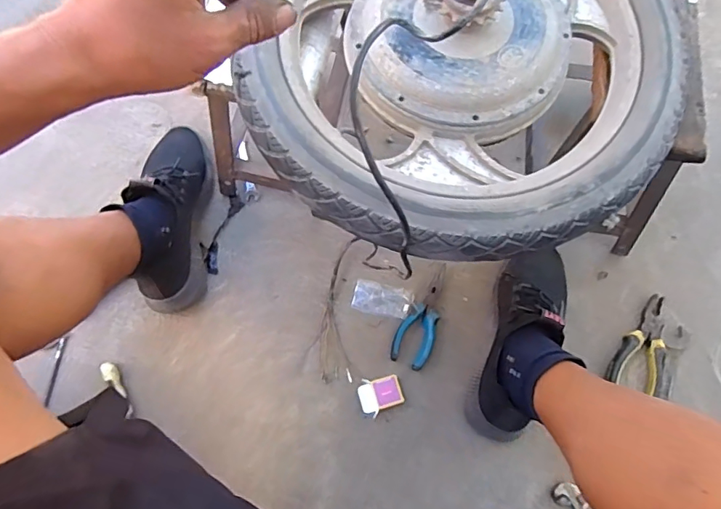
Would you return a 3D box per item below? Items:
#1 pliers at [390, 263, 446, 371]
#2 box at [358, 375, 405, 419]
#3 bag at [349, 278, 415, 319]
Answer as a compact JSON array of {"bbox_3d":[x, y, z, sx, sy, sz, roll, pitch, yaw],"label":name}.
[{"bbox_3d":[0.092,0.089,0.725,0.054,0.013,0.151,21,74,7],"label":"pliers"},{"bbox_3d":[0.028,0.195,0.693,0.060,0.010,0.047,-19,73,-6],"label":"box"},{"bbox_3d":[0.033,0.067,0.739,0.086,0.007,0.045,12,73,4],"label":"bag"}]

